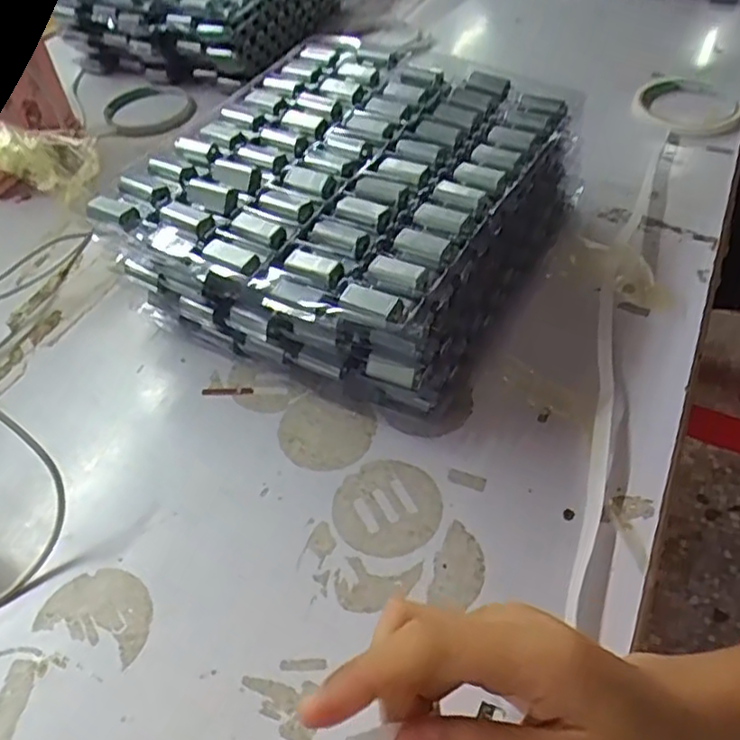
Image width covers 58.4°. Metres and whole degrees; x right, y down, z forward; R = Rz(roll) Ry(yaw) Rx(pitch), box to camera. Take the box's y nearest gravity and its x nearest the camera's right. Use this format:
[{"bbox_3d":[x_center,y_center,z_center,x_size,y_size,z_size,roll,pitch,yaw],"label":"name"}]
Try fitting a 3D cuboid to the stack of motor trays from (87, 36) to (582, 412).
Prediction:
[{"bbox_3d":[-0.009,-0.101,0.429,0.214,0.096,0.239,21,52,20],"label":"stack of motor trays"}]

